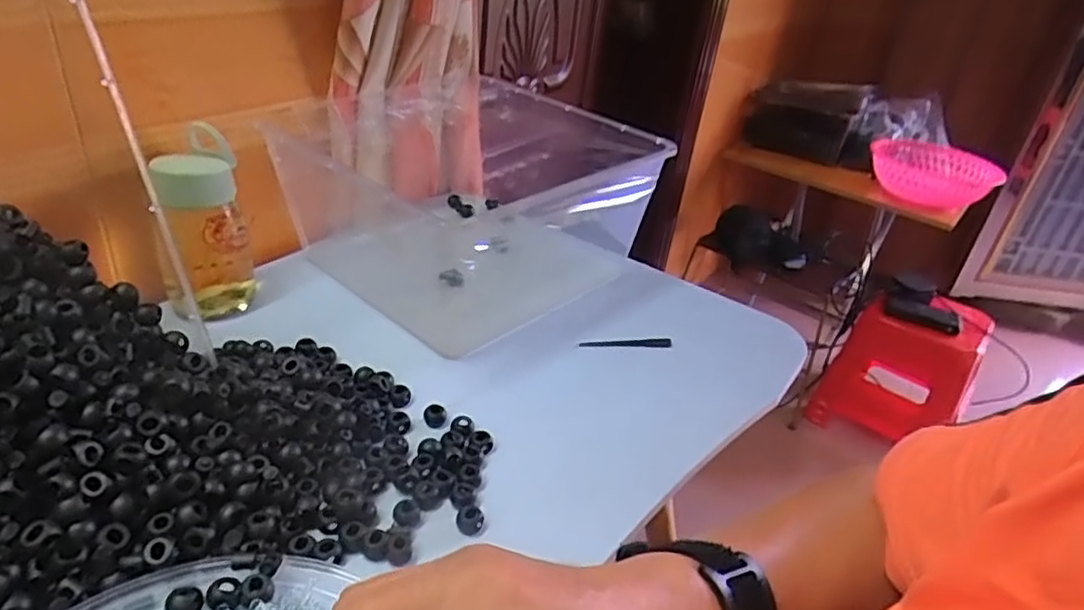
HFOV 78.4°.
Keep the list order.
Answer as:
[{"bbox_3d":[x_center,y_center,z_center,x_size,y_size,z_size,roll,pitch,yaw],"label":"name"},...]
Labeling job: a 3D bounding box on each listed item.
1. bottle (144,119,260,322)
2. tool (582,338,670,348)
[{"bbox_3d":[-0.298,-0.063,0.591,0.067,0.154,0.062,-2,32,-15],"label":"bottle"},{"bbox_3d":[0.079,0.035,0.624,0.086,0.008,0.010,4,31,-7],"label":"tool"}]

